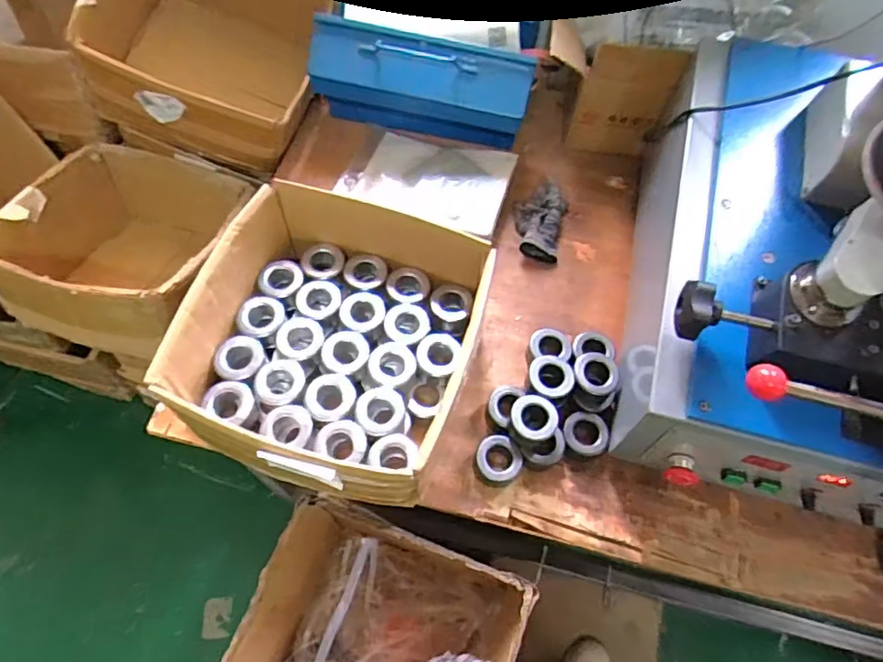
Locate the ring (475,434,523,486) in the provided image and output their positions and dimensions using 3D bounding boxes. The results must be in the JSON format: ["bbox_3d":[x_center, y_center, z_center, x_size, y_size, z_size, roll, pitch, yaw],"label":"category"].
[{"bbox_3d":[0.075,0.169,0.741,0.060,0.030,0.061,1,63,-2],"label":"ring"}]

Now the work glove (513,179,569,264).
[{"bbox_3d":[0.163,-0.187,0.930,0.089,0.037,0.146,15,63,5],"label":"work glove"}]

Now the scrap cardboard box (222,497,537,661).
[{"bbox_3d":[-0.095,0.442,0.776,0.298,0.281,0.294,19,64,7],"label":"scrap cardboard box"}]

